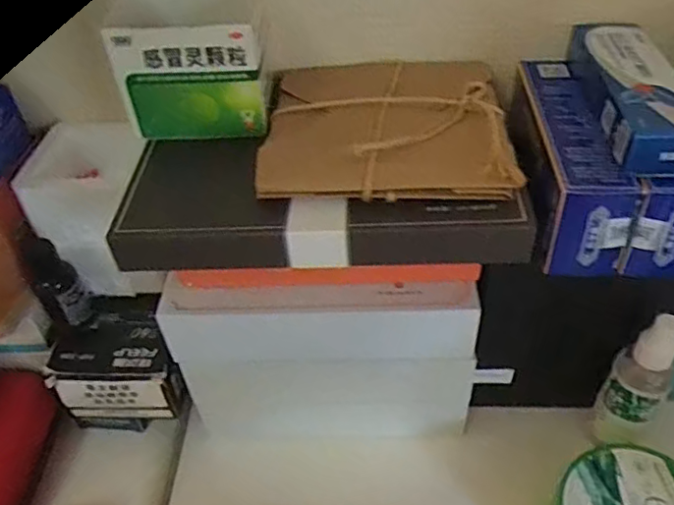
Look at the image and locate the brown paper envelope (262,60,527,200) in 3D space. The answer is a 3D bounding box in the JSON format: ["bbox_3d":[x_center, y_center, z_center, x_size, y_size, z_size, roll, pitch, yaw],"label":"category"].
[{"bbox_3d":[0.028,-0.083,0.370,0.138,0.017,0.138,-1,44,4],"label":"brown paper envelope"}]

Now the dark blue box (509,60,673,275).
[{"bbox_3d":[0.159,-0.060,0.377,0.095,0.061,0.154,2,45,7],"label":"dark blue box"}]

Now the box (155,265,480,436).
[{"bbox_3d":[-0.008,0.075,0.422,0.201,0.155,0.037,-3,44,3],"label":"box"}]

